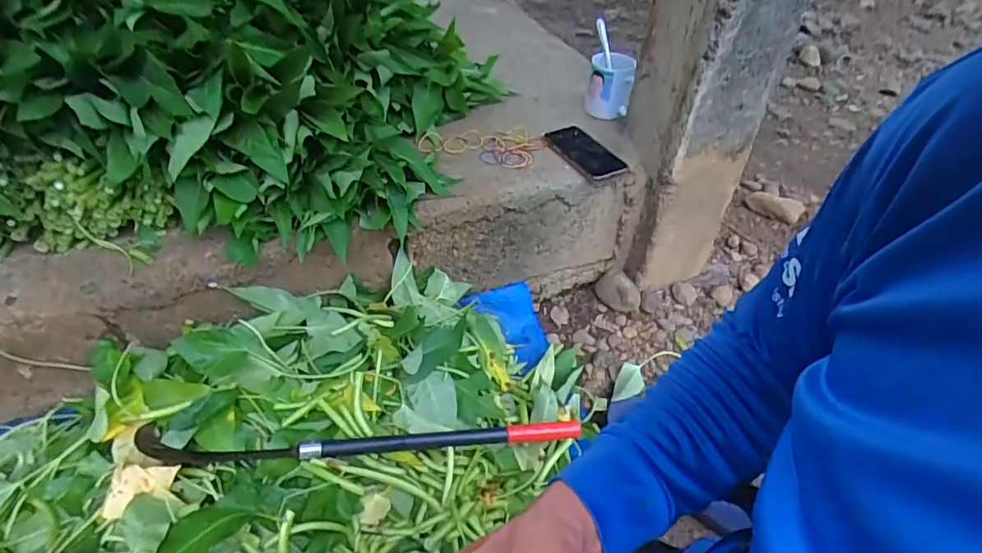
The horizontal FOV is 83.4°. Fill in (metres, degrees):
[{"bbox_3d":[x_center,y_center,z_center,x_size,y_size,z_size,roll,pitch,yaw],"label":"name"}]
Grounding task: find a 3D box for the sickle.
[{"bbox_3d":[-0.147,0.217,0.749,0.595,0.047,0.068,2,43,-19],"label":"sickle"}]

